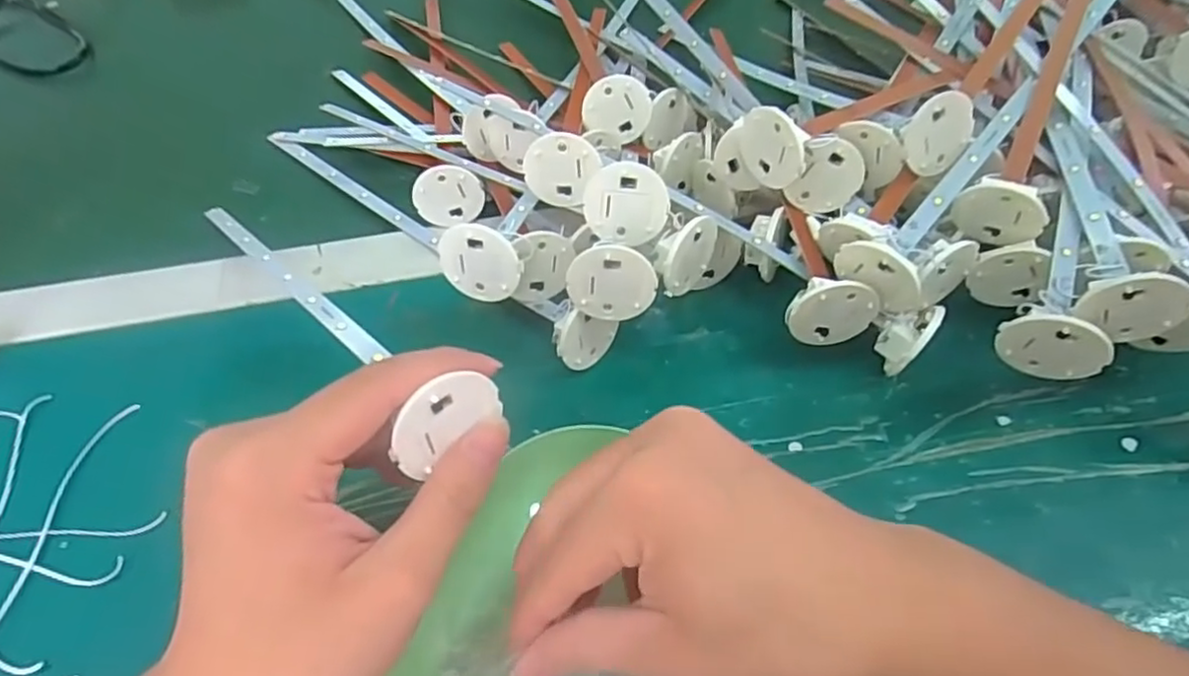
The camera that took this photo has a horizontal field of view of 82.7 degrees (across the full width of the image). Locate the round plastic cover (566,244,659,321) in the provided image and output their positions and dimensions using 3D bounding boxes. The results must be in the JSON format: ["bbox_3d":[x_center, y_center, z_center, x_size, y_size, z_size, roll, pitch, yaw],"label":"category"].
[{"bbox_3d":[0.008,-0.024,0.294,0.036,0.039,0.004,-31,29,25],"label":"round plastic cover"}]

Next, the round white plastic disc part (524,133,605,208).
[{"bbox_3d":[-0.017,-0.084,0.335,0.034,0.037,0.004,21,38,-11],"label":"round white plastic disc part"}]

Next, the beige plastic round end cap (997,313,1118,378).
[{"bbox_3d":[0.185,0.004,0.273,0.038,0.033,0.007,32,59,23],"label":"beige plastic round end cap"}]

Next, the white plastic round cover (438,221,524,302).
[{"bbox_3d":[-0.052,-0.034,0.303,0.038,0.036,0.004,46,34,-17],"label":"white plastic round cover"}]

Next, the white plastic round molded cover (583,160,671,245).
[{"bbox_3d":[0.015,-0.062,0.311,0.037,0.037,0.010,-1,26,5],"label":"white plastic round molded cover"}]

